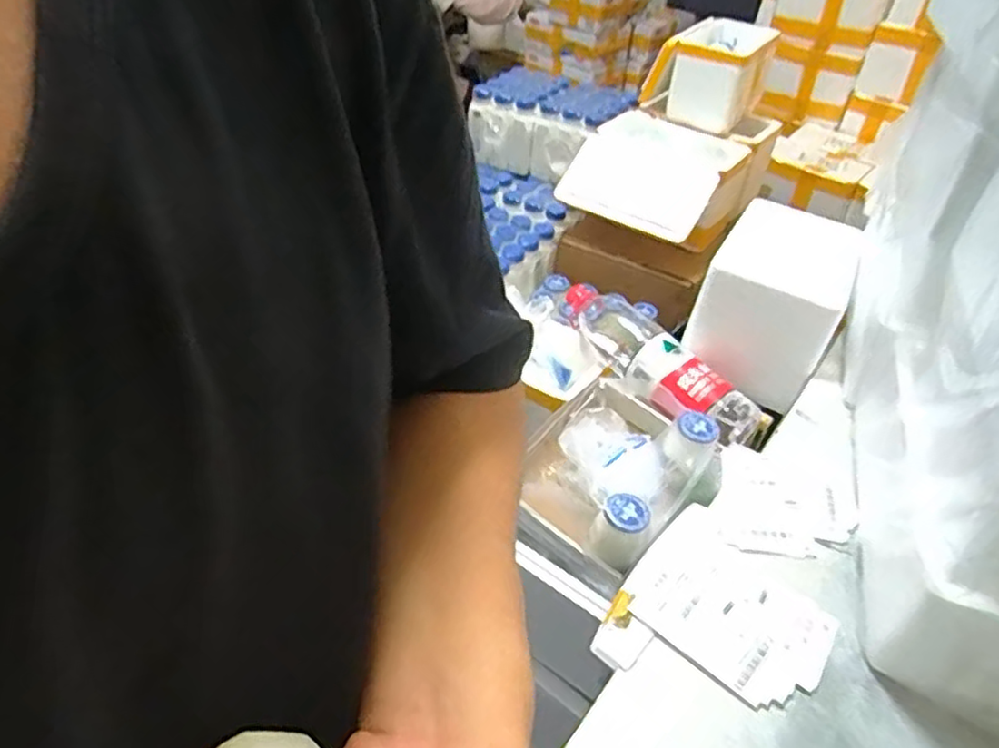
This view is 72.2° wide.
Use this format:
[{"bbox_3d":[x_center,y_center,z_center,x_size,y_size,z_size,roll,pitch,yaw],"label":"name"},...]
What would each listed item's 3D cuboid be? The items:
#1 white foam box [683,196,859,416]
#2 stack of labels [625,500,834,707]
[{"bbox_3d":[0.403,-0.111,0.997,0.171,0.193,0.258,25,45,23],"label":"white foam box"},{"bbox_3d":[0.216,0.215,0.647,0.176,0.020,0.146,34,49,30],"label":"stack of labels"}]

